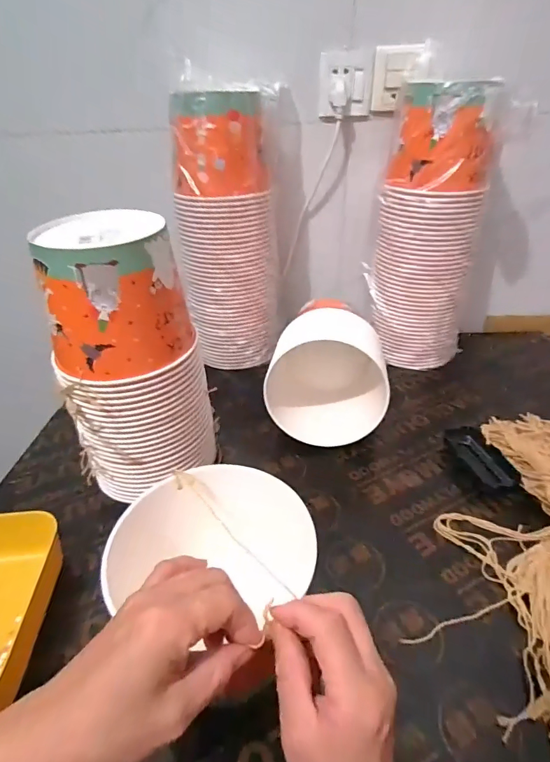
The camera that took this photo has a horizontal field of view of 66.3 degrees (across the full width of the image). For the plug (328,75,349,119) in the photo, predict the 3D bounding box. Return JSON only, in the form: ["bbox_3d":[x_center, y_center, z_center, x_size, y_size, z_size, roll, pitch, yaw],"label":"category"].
[{"bbox_3d":[0.101,-0.450,0.666,0.028,0.054,0.026,7,36,14],"label":"plug"}]

